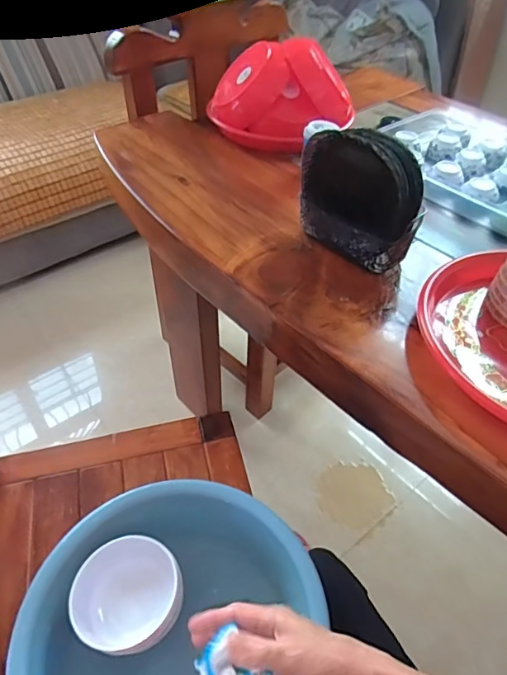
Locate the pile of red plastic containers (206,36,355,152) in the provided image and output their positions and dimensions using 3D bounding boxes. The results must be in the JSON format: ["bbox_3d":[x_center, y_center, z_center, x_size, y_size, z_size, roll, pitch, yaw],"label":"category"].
[{"bbox_3d":[0.046,-0.446,0.874,0.242,0.135,0.188,25,50,21],"label":"pile of red plastic containers"}]

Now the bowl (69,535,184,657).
[{"bbox_3d":[-0.138,0.283,0.532,0.114,0.052,0.116,1,46,-1],"label":"bowl"}]

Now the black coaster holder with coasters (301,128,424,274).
[{"bbox_3d":[0.133,-0.173,0.598,0.070,0.155,0.153,-30,53,-27],"label":"black coaster holder with coasters"}]

